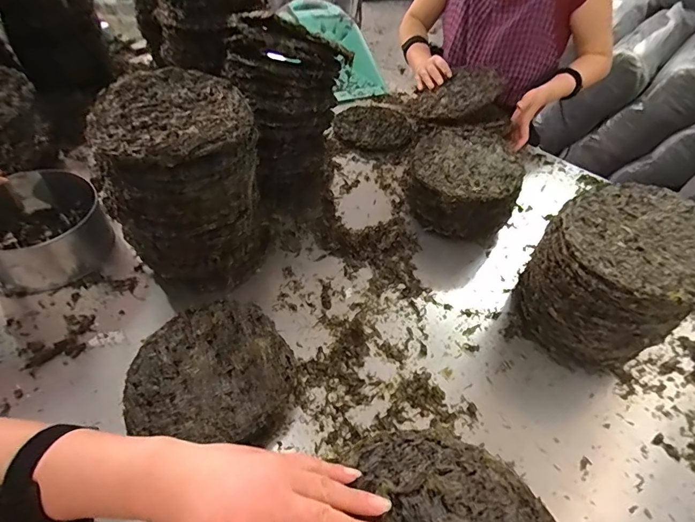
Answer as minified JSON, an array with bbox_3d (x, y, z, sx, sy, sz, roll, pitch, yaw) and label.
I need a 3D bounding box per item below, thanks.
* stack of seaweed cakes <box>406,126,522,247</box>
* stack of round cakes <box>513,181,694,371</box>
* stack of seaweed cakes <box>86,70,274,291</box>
[{"bbox_3d":[0.215,-0.148,0.786,0.190,0.112,0.220,11,48,4],"label":"stack of seaweed cakes"},{"bbox_3d":[0.372,0.028,0.589,0.190,0.196,0.185,-22,53,-23],"label":"stack of round cakes"},{"bbox_3d":[-0.226,-0.101,0.604,0.191,0.254,0.190,3,48,-3],"label":"stack of seaweed cakes"}]

